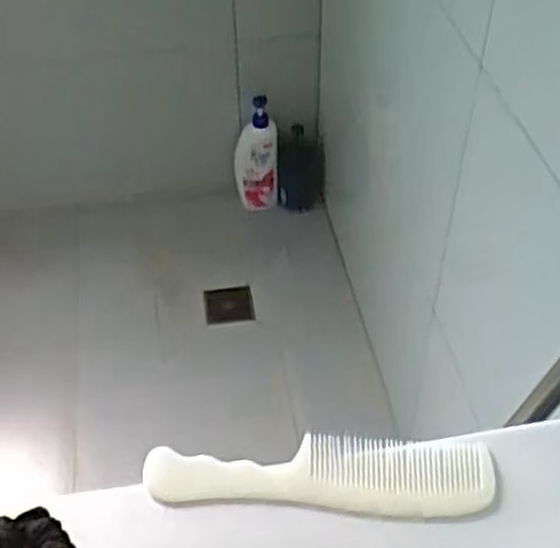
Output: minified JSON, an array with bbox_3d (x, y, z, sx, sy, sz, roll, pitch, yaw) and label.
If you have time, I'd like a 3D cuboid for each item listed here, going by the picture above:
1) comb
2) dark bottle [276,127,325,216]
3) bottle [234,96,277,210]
[{"bbox_3d":[0.024,0.124,0.491,0.212,0.010,0.052,0,46,1],"label":"comb"},{"bbox_3d":[0.048,-0.224,1.732,0.108,0.195,0.055,-4,46,-2],"label":"dark bottle"},{"bbox_3d":[-0.054,-0.260,1.731,0.094,0.268,0.076,-4,46,-2],"label":"bottle"}]

